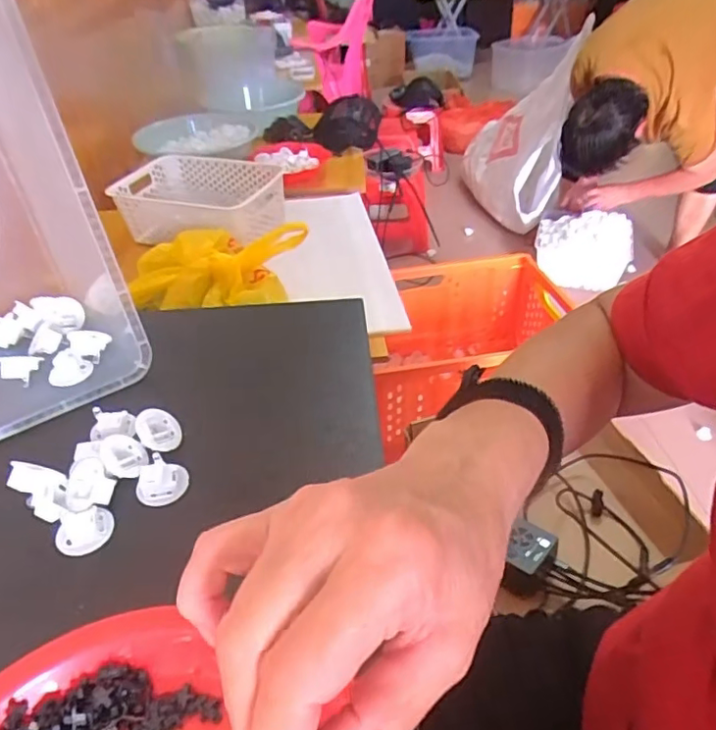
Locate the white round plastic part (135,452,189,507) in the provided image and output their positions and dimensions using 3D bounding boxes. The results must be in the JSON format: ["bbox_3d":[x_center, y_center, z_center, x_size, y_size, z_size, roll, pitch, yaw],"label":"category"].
[{"bbox_3d":[-0.127,0.074,0.365,0.028,0.022,0.024,-1,40,1],"label":"white round plastic part"}]

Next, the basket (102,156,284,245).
[{"bbox_3d":[-0.315,-0.323,1.127,0.313,0.098,0.227,7,41,9],"label":"basket"}]

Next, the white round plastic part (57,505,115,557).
[{"bbox_3d":[-0.166,0.100,0.343,0.032,0.012,0.024,-18,43,-19],"label":"white round plastic part"}]

